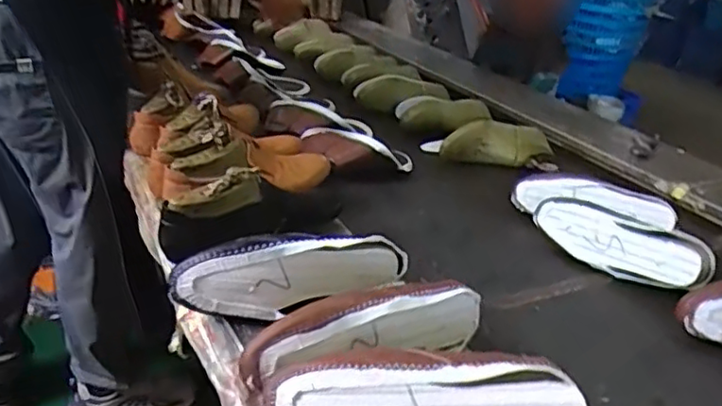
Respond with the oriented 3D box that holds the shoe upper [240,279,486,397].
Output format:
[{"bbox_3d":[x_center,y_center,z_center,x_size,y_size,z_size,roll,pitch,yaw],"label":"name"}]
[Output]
[{"bbox_3d":[0.012,0.120,0.607,0.258,0.078,0.043,-10,30,-30],"label":"shoe upper"}]

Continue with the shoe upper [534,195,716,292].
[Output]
[{"bbox_3d":[0.397,0.057,0.966,0.121,0.073,0.258,-14,32,-36],"label":"shoe upper"}]

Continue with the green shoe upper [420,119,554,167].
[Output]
[{"bbox_3d":[0.260,-0.137,1.322,0.241,0.074,0.098,4,26,-5],"label":"green shoe upper"}]

